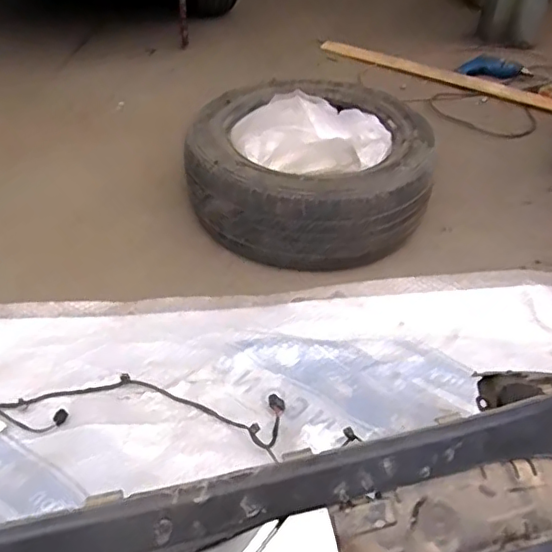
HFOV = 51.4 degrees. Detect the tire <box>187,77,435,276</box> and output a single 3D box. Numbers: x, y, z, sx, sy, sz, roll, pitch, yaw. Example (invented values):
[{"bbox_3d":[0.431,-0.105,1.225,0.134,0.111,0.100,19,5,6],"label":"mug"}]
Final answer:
[{"bbox_3d":[0.082,-0.273,1.452,0.565,0.216,0.549,4,41,4],"label":"tire"}]

